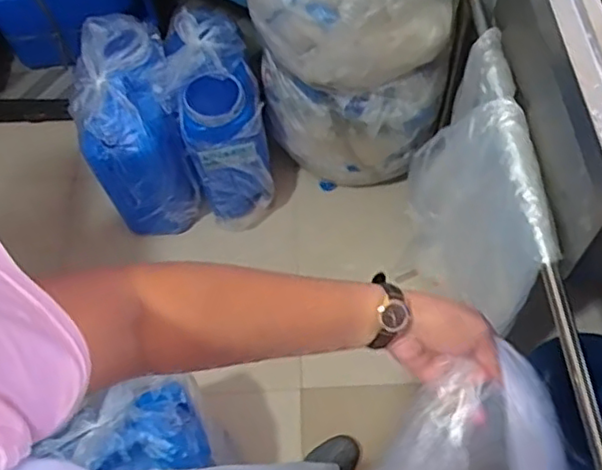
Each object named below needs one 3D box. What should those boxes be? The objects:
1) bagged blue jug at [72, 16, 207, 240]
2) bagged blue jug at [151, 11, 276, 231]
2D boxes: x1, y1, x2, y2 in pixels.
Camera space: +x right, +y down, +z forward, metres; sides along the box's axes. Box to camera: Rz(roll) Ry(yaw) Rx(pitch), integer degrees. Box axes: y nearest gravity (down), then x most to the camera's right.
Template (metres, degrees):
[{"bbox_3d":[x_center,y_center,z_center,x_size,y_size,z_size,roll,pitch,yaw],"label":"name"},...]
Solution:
[{"bbox_3d":[-0.374,-0.240,1.455,0.219,0.385,0.359,-16,63,-5],"label":"bagged blue jug"},{"bbox_3d":[-0.187,-0.259,1.493,0.203,0.427,0.289,-16,63,-5],"label":"bagged blue jug"}]

